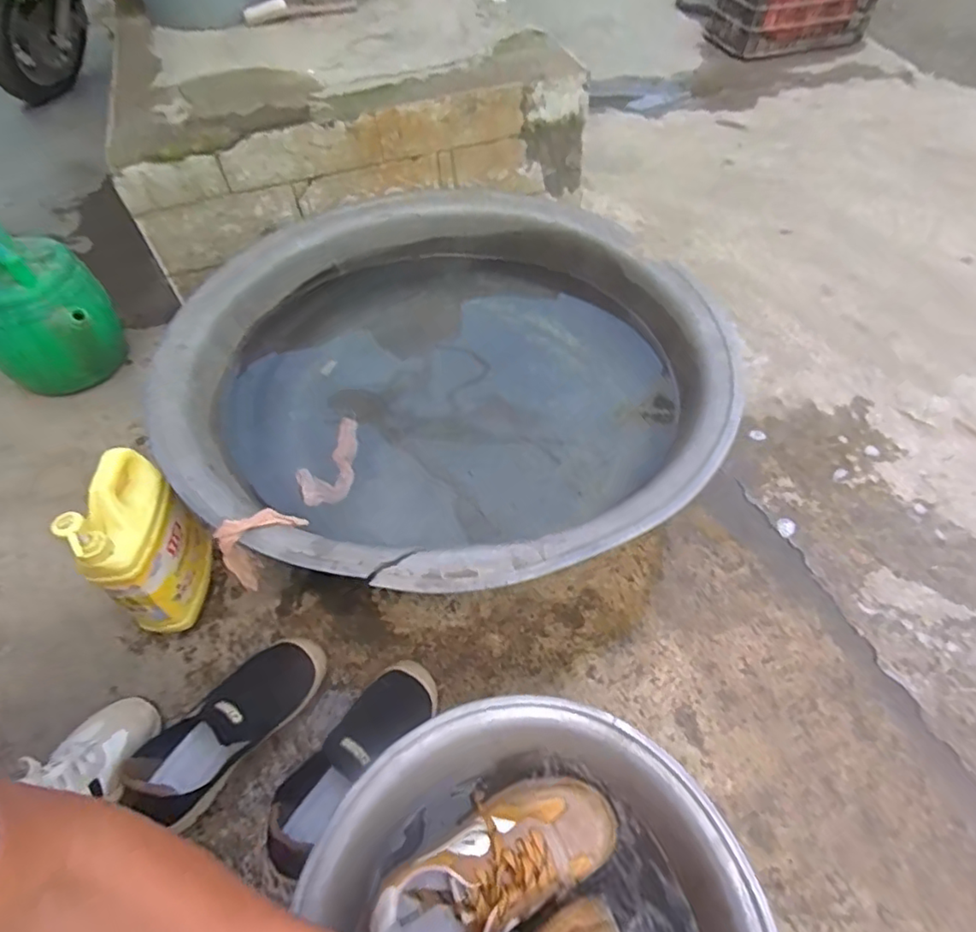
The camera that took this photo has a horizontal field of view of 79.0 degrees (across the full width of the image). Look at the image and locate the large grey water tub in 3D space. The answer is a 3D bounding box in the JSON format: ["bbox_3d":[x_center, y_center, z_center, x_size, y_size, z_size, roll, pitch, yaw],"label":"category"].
[{"bbox_3d":[-0.047,-0.116,0.882,0.746,0.231,0.711,-1,52,1],"label":"large grey water tub"}]

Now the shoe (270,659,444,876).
[{"bbox_3d":[-0.148,0.326,0.672,0.085,0.078,0.238,29,58,22],"label":"shoe"}]

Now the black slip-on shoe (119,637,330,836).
[{"bbox_3d":[-0.297,0.299,0.698,0.092,0.071,0.235,30,58,23],"label":"black slip-on shoe"}]

